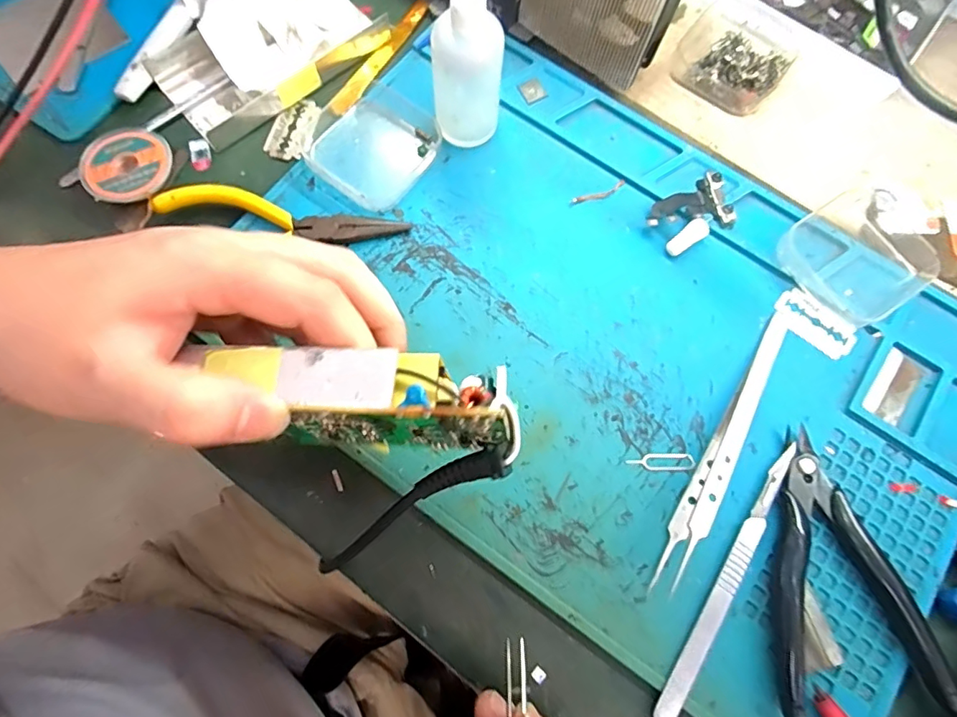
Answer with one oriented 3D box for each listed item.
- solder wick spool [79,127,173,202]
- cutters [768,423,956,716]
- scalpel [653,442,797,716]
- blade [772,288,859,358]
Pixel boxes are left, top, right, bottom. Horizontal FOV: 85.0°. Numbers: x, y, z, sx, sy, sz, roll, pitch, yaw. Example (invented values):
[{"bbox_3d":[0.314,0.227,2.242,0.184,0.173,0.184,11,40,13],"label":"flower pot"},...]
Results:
[{"bbox_3d":[-0.186,-0.102,0.279,0.044,0.013,0.042,0,75,-2],"label":"solder wick spool"},{"bbox_3d":[0.160,0.092,0.230,0.074,0.018,0.111,-1,75,-2],"label":"cutters"},{"bbox_3d":[0.113,0.098,0.233,0.010,0.006,0.133,33,76,7],"label":"scalpel"},{"bbox_3d":[0.176,-0.019,0.272,0.042,0.004,0.022,40,77,9],"label":"blade"}]

